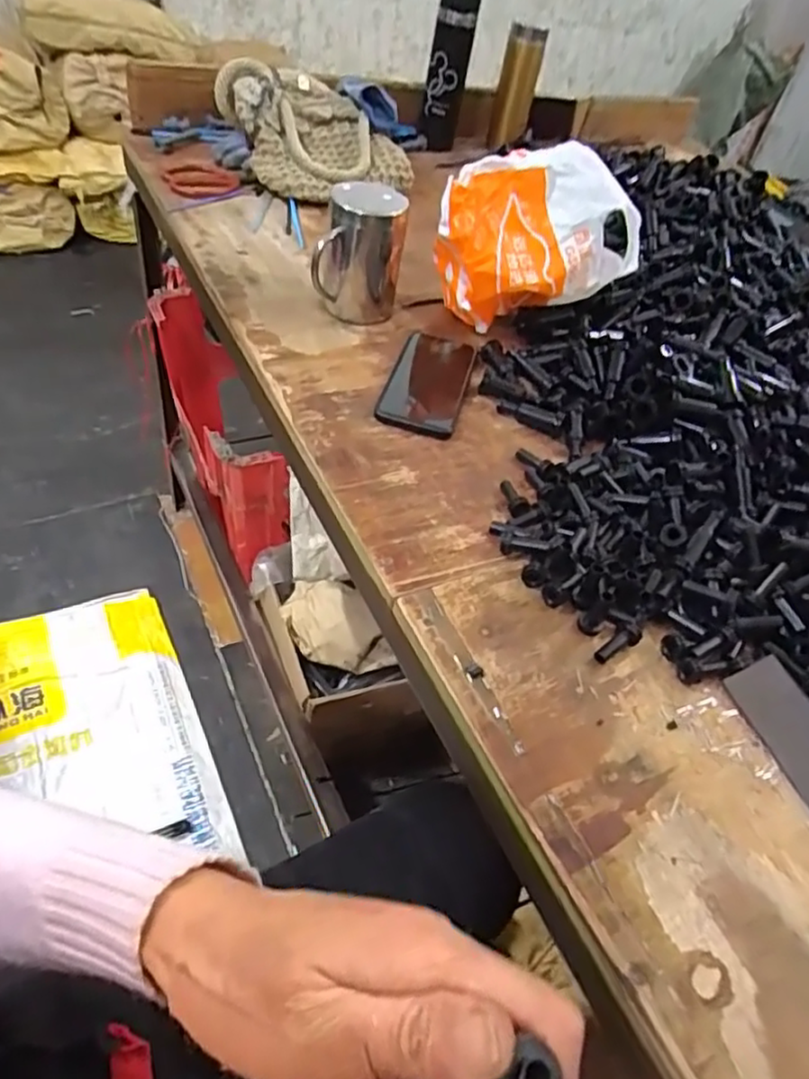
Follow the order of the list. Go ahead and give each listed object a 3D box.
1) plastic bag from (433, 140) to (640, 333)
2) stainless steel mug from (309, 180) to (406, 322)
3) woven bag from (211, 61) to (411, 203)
[{"bbox_3d":[0.128,-0.301,0.693,0.199,0.157,0.109,-13,52,-23],"label":"plastic bag"},{"bbox_3d":[-0.045,-0.299,0.695,0.084,0.118,0.088,9,47,-3],"label":"stainless steel mug"},{"bbox_3d":[-0.120,-0.570,0.910,0.217,0.111,0.198,-21,56,-28],"label":"woven bag"}]

